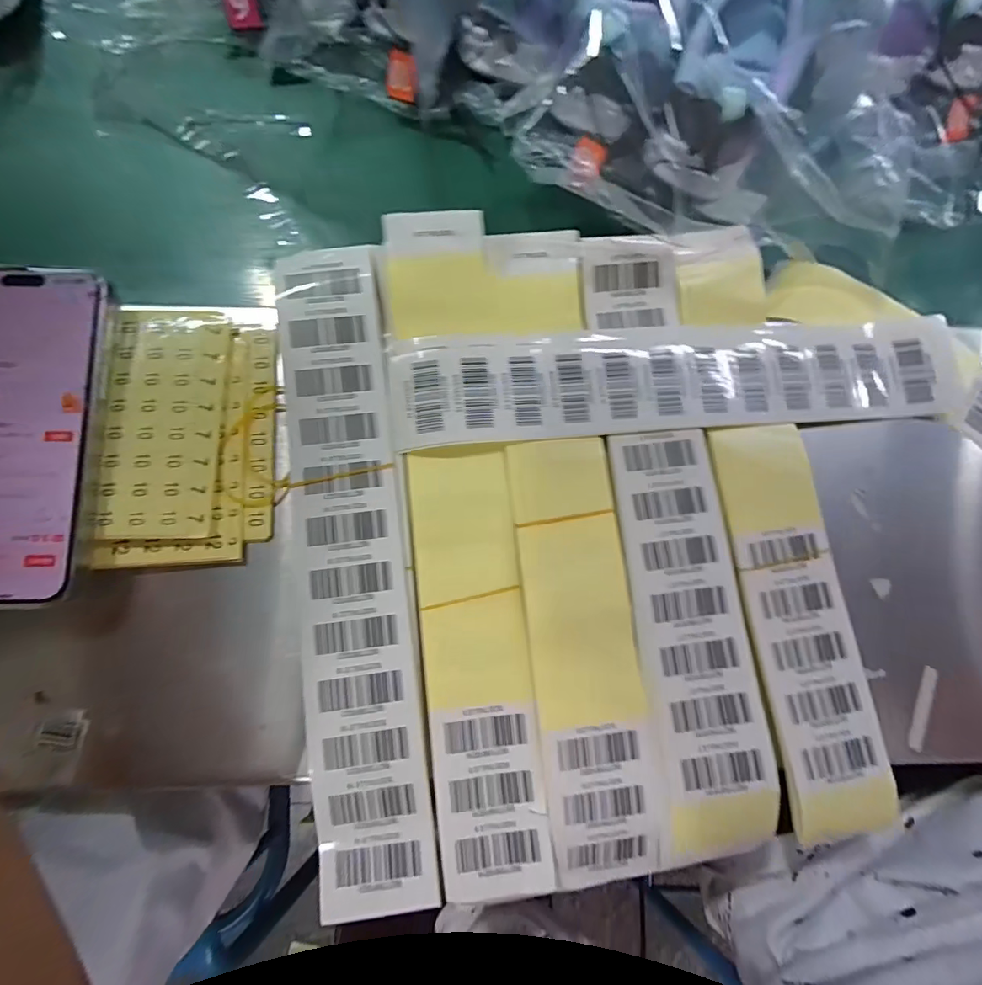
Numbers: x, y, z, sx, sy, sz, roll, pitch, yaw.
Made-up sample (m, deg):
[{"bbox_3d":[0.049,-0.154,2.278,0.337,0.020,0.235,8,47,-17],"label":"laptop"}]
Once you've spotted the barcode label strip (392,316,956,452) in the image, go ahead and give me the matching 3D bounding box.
[{"bbox_3d":[0.106,-0.063,0.259,0.313,0.008,0.059,-4,80,-7],"label":"barcode label strip"}]

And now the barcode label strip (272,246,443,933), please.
[{"bbox_3d":[-0.068,0.032,0.231,0.055,0.006,0.316,-6,83,-7],"label":"barcode label strip"}]

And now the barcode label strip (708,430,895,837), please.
[{"bbox_3d":[0.159,0.065,0.242,0.052,0.004,0.203,-8,81,-5],"label":"barcode label strip"}]

